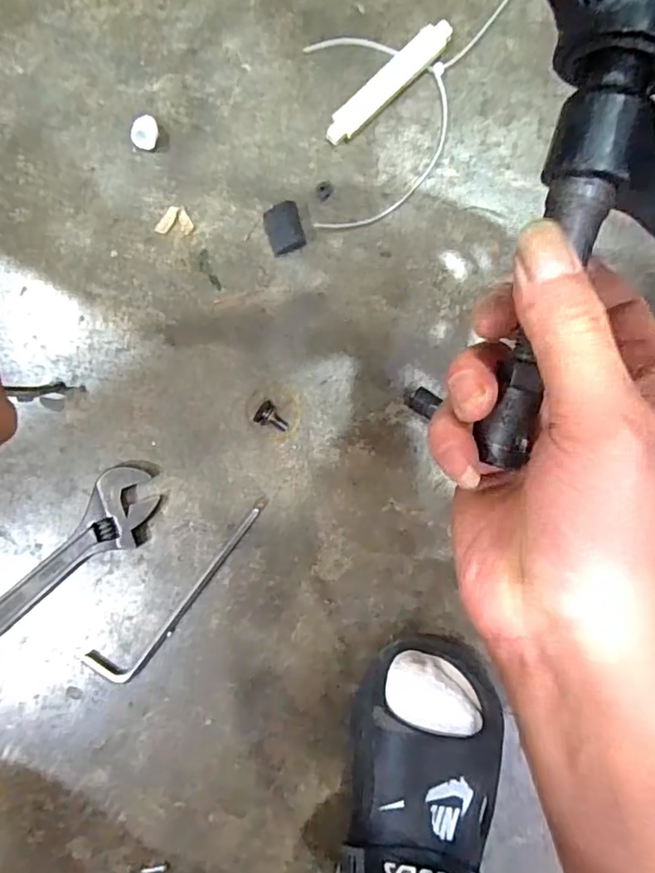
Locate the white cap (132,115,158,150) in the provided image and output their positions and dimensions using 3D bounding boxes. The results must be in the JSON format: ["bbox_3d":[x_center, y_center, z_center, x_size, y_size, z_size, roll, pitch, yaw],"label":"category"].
[{"bbox_3d":[-0.145,-0.243,0.450,0.018,0.011,0.026,11,91,0],"label":"white cap"}]

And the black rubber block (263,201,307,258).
[{"bbox_3d":[-0.034,-0.166,0.452,0.029,0.013,0.035,-16,91,1],"label":"black rubber block"}]

